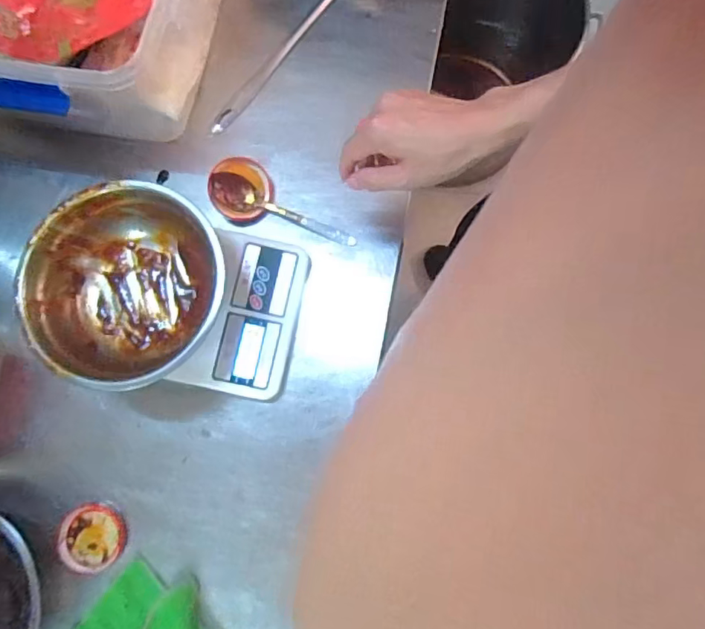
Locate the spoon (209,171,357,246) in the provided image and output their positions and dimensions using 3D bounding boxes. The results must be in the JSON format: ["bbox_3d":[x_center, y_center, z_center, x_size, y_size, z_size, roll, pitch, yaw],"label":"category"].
[{"bbox_3d":[-0.071,-0.109,0.543,0.154,0.023,0.033,20,81,4],"label":"spoon"}]

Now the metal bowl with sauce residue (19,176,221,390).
[{"bbox_3d":[-0.212,-0.023,0.495,0.163,0.071,0.177,1,79,2],"label":"metal bowl with sauce residue"}]

